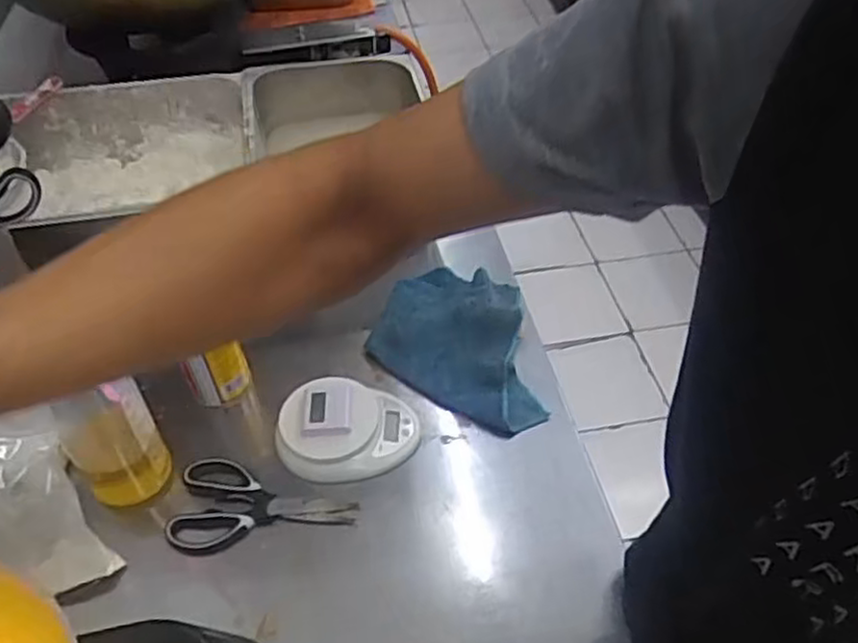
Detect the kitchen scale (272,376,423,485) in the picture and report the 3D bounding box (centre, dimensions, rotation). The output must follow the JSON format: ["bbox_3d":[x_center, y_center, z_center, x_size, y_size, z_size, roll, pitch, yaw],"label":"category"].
[{"bbox_3d":[-0.087,0.111,0.785,0.146,0.038,0.117,-4,48,-3],"label":"kitchen scale"}]

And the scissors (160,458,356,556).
[{"bbox_3d":[-0.169,0.185,0.740,0.186,0.008,0.100,-1,48,0],"label":"scissors"}]

